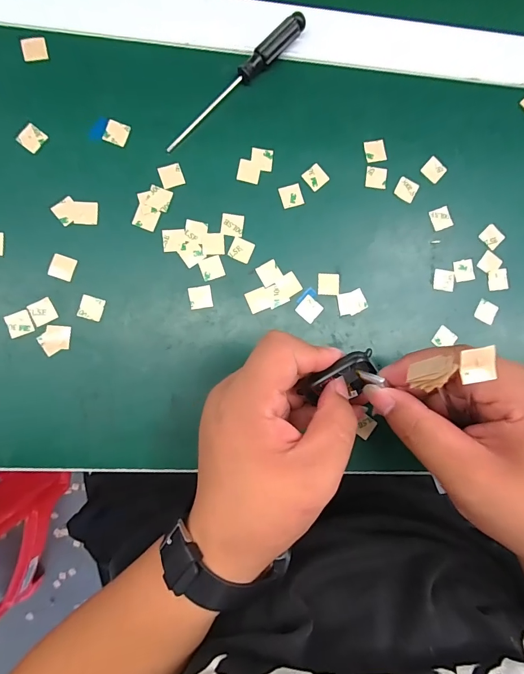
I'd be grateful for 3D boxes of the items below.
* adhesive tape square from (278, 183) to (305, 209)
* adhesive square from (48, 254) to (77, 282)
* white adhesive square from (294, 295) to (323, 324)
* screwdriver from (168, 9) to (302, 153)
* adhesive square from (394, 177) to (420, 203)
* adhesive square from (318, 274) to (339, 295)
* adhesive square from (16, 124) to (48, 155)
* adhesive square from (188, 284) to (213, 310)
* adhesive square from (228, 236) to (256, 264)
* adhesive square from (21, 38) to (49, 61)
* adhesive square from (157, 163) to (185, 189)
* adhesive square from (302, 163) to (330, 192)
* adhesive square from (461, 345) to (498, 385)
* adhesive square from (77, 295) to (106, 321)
[{"bbox_3d":[0.021,-0.102,0.265,0.016,0.004,0.015,-18,91,-6],"label":"adhesive tape square"},{"bbox_3d":[-0.134,-0.047,0.246,0.015,0.004,0.015,16,87,-5],"label":"adhesive square"},{"bbox_3d":[0.034,-0.020,0.261,0.016,0.004,0.016,40,85,-3],"label":"white adhesive square"},{"bbox_3d":[-0.019,-0.179,0.255,0.130,0.012,0.013,-44,93,-6],"label":"screwdriver"},{"bbox_3d":[0.108,-0.110,0.272,0.016,0.004,0.016,28,86,-4],"label":"adhesive square"},{"bbox_3d":[0.049,-0.038,0.263,0.016,0.004,0.016,1,88,-6],"label":"adhesive square"},{"bbox_3d":[-0.155,-0.135,0.246,0.015,0.004,0.016,41,85,-3],"label":"adhesive square"},{"bbox_3d":[-0.043,-0.028,0.254,0.015,0.004,0.015,-8,89,-6],"label":"adhesive square"},{"bbox_3d":[-0.014,-0.062,0.260,0.015,0.004,0.015,23,86,-4],"label":"adhesive square"},{"bbox_3d":[-0.155,-0.197,0.249,0.016,0.004,0.015,-14,90,-6],"label":"adhesive square"},{"bbox_3d":[-0.063,-0.113,0.257,0.016,0.004,0.015,-20,90,-8],"label":"adhesive square"},{"bbox_3d":[0.039,-0.117,0.265,0.016,0.004,0.016,-41,93,-6],"label":"adhesive square"},{"bbox_3d":[0.093,0.011,0.158,0.014,0.004,0.013,-8,89,-6],"label":"adhesive square"},{"bbox_3d":[-0.115,-0.020,0.246,0.015,0.004,0.015,14,87,-5],"label":"adhesive square"}]

